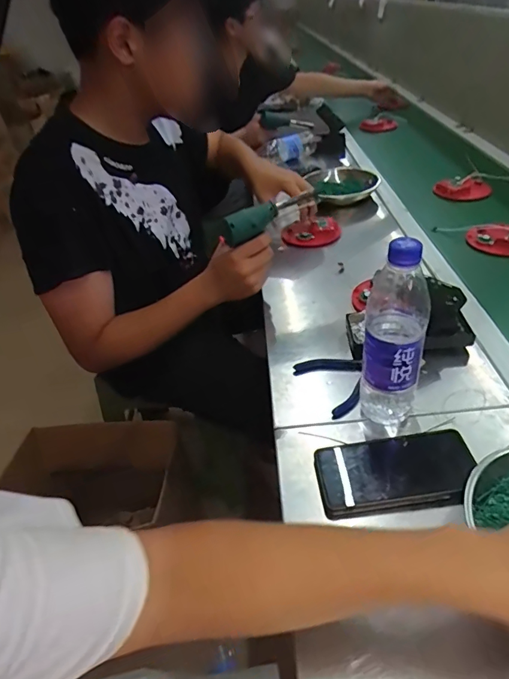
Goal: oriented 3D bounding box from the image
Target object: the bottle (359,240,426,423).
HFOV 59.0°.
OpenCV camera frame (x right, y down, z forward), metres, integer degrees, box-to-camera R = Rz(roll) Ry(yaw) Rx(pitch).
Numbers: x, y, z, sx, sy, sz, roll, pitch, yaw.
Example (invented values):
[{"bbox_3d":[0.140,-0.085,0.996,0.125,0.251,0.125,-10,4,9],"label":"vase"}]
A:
[{"bbox_3d":[0.151,0.005,0.486,0.065,0.229,0.053,4,39,14],"label":"bottle"}]

